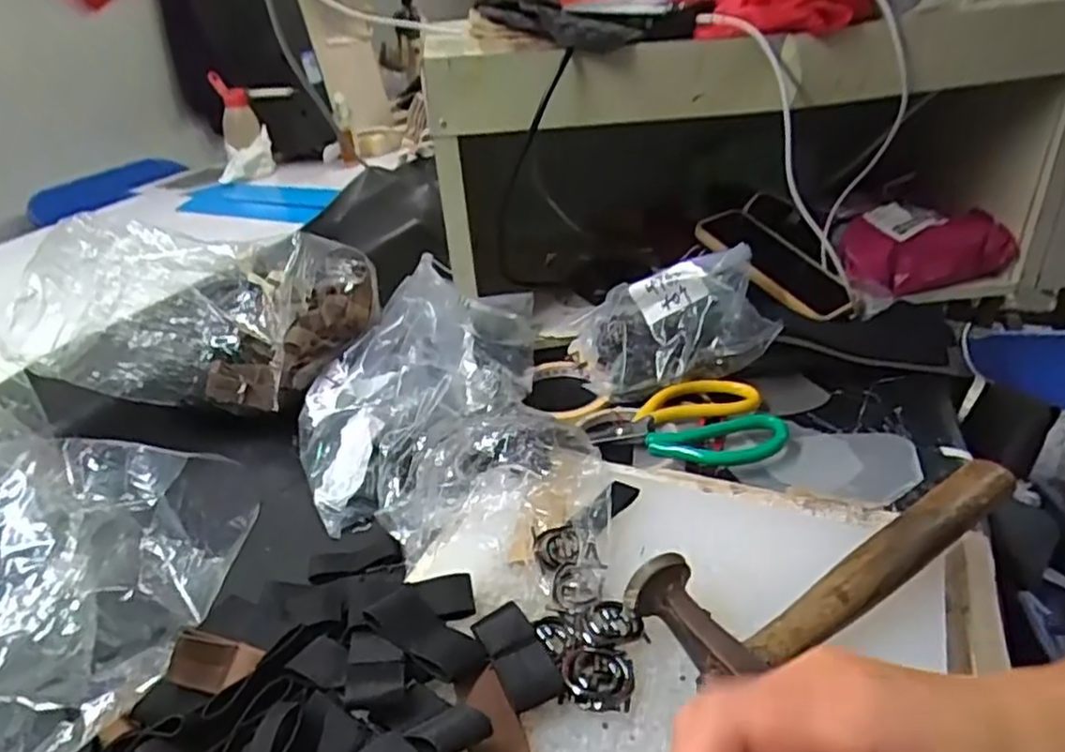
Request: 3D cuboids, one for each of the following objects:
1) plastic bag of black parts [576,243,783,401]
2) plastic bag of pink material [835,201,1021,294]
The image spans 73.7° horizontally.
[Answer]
[{"bbox_3d":[0.120,-0.048,0.622,0.156,0.085,0.114,-7,31,-4],"label":"plastic bag of black parts"},{"bbox_3d":[0.393,-0.132,0.718,0.168,0.065,0.066,-10,32,-9],"label":"plastic bag of pink material"}]

